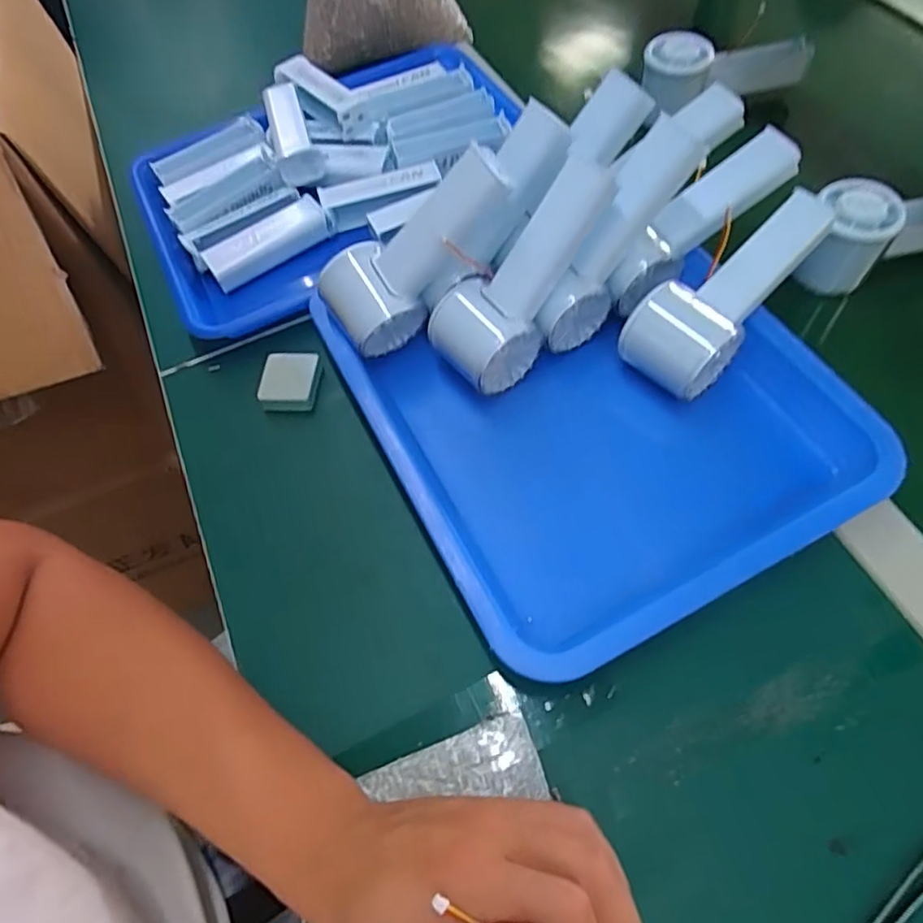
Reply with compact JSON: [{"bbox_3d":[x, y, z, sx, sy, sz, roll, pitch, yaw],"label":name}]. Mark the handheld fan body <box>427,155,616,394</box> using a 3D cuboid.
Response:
[{"bbox_3d":[0.039,-0.118,0.392,0.057,0.043,0.148,45,112,22],"label":"handheld fan body"}]

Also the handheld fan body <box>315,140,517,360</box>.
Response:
[{"bbox_3d":[-0.026,-0.128,0.394,0.066,0.150,0.049,13,51,-42],"label":"handheld fan body"}]

